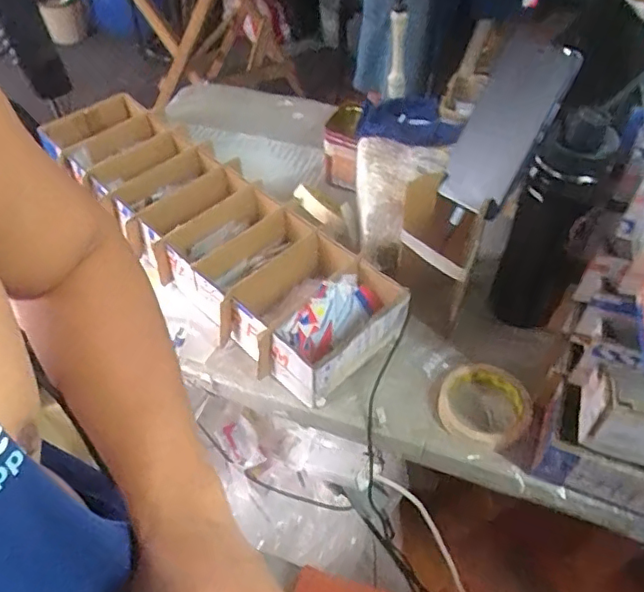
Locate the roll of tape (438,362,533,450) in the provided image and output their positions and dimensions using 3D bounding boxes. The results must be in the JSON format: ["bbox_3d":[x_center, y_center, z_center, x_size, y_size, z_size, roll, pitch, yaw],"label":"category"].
[{"bbox_3d":[0.175,0.116,0.609,0.097,0.026,0.090,-1,50,1],"label":"roll of tape"}]

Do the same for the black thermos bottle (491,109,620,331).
[{"bbox_3d":[0.246,-0.063,0.617,0.086,0.300,0.079,23,54,20],"label":"black thermos bottle"}]

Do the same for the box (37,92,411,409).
[{"bbox_3d":[-0.173,-0.099,0.791,0.184,0.107,0.633,-34,57,-24],"label":"box"}]

